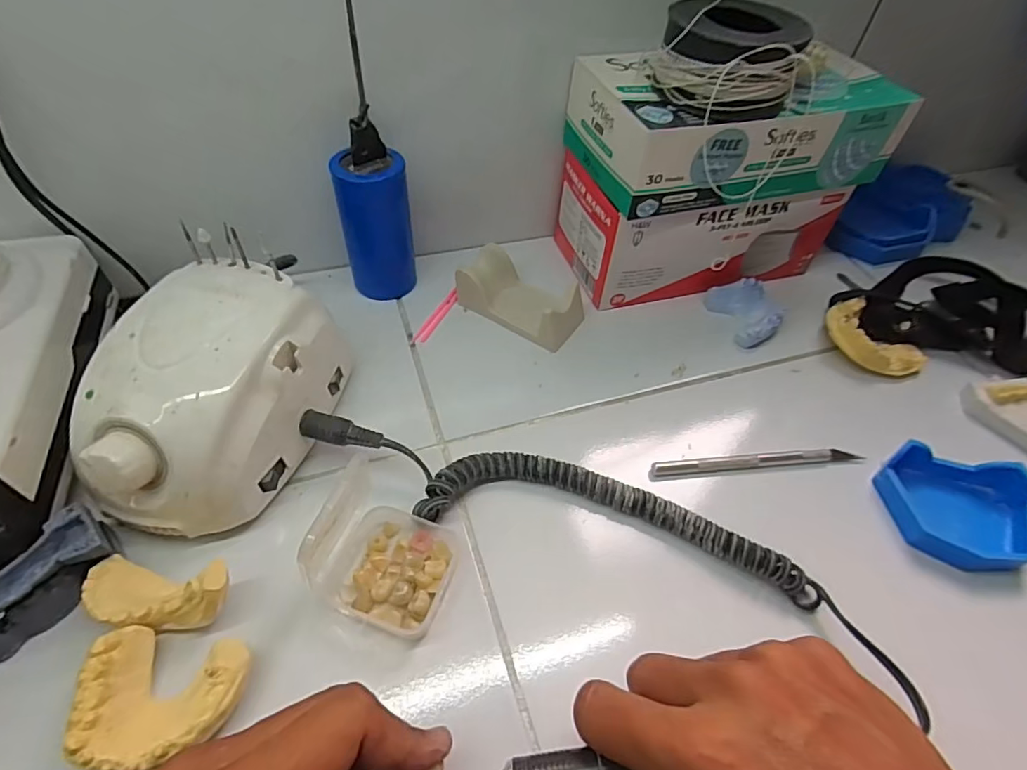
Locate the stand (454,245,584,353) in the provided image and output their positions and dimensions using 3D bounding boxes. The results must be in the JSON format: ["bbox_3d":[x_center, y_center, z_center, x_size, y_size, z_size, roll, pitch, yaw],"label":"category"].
[{"bbox_3d":[0.006,-0.068,0.411,0.089,0.031,0.051,30,54,20],"label":"stand"}]

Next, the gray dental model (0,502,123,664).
[{"bbox_3d":[-0.231,0.098,0.247,0.030,0.031,0.087,32,54,21],"label":"gray dental model"}]

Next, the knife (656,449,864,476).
[{"bbox_3d":[0.151,0.048,0.331,0.131,0.009,0.011,-3,50,-7],"label":"knife"}]

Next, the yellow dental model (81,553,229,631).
[{"bbox_3d":[-0.167,0.101,0.255,0.066,0.026,0.033,0,48,13],"label":"yellow dental model"}]

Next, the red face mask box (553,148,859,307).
[{"bbox_3d":[0.148,-0.139,0.441,0.208,0.074,0.107,-11,51,-14],"label":"red face mask box"}]

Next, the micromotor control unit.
[{"bbox_3d":[-0.162,0.005,0.294,0.099,0.074,0.134,6,49,0],"label":"micromotor control unit"}]

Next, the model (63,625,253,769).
[{"bbox_3d":[-0.151,0.135,0.229,0.063,0.025,0.052,7,49,2],"label":"model"}]

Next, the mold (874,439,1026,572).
[{"bbox_3d":[0.260,0.073,0.310,0.076,0.027,0.065,13,50,6],"label":"mold"}]

